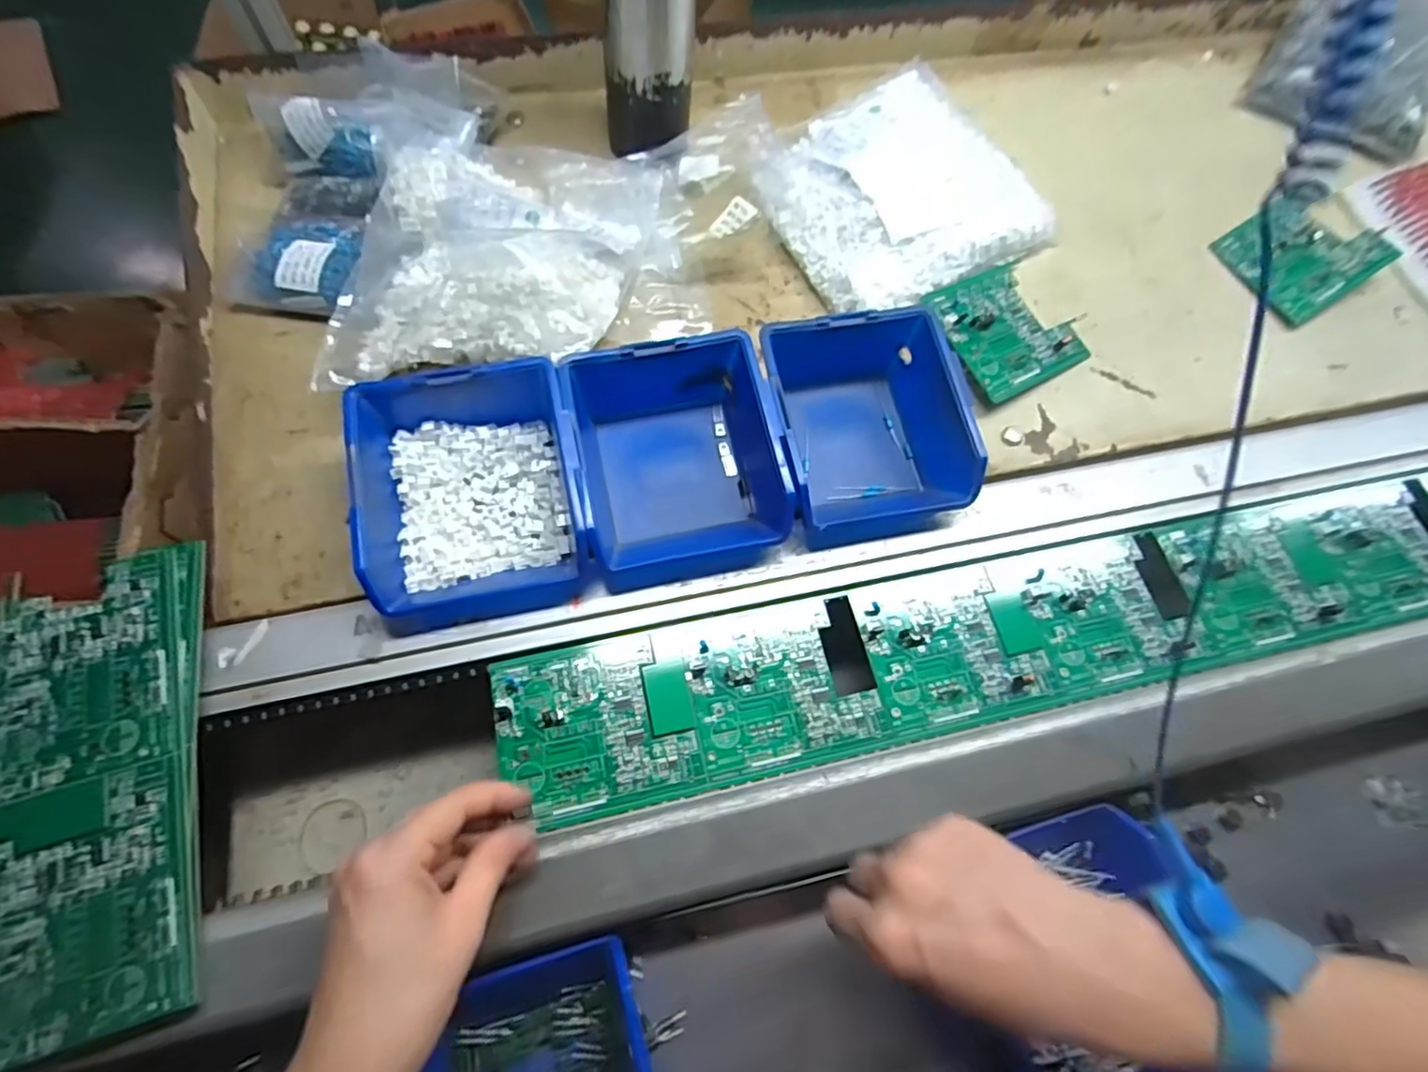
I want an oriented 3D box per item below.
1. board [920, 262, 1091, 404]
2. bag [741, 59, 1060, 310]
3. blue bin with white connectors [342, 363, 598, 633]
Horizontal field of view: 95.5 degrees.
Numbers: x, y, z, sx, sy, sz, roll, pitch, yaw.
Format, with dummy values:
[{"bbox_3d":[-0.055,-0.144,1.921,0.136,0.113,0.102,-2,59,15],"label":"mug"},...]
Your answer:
[{"bbox_3d":[0.217,-0.155,0.483,0.107,0.011,0.096,-26,79,-23],"label":"board"},{"bbox_3d":[0.141,-0.268,0.507,0.194,0.053,0.178,-29,70,-14],"label":"bag"},{"bbox_3d":[-0.138,-0.026,0.373,0.119,0.059,0.132,-12,67,-7],"label":"blue bin with white connectors"}]

